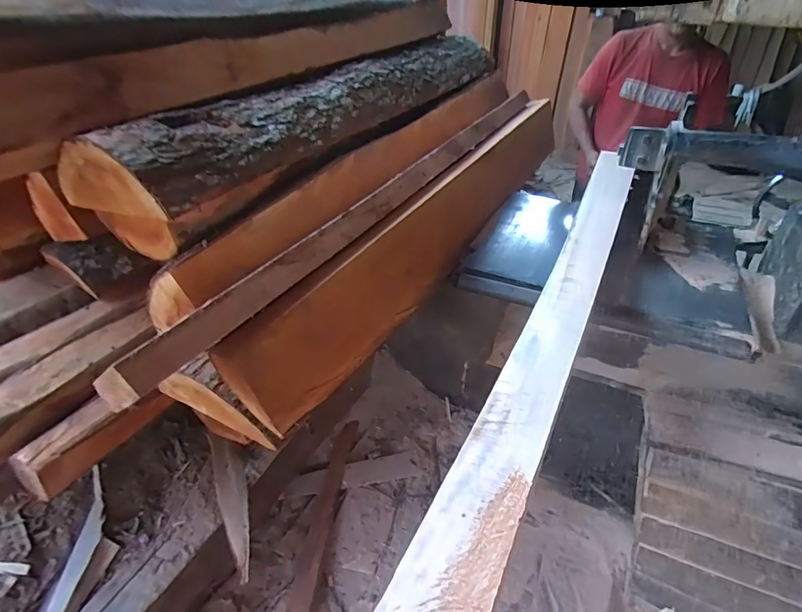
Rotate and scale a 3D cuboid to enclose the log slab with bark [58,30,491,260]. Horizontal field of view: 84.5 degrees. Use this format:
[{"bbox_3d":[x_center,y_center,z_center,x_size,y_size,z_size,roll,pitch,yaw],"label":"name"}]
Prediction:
[{"bbox_3d":[-0.150,-0.656,1.495,0.277,0.232,1.759,19,40,25],"label":"log slab with bark"}]

